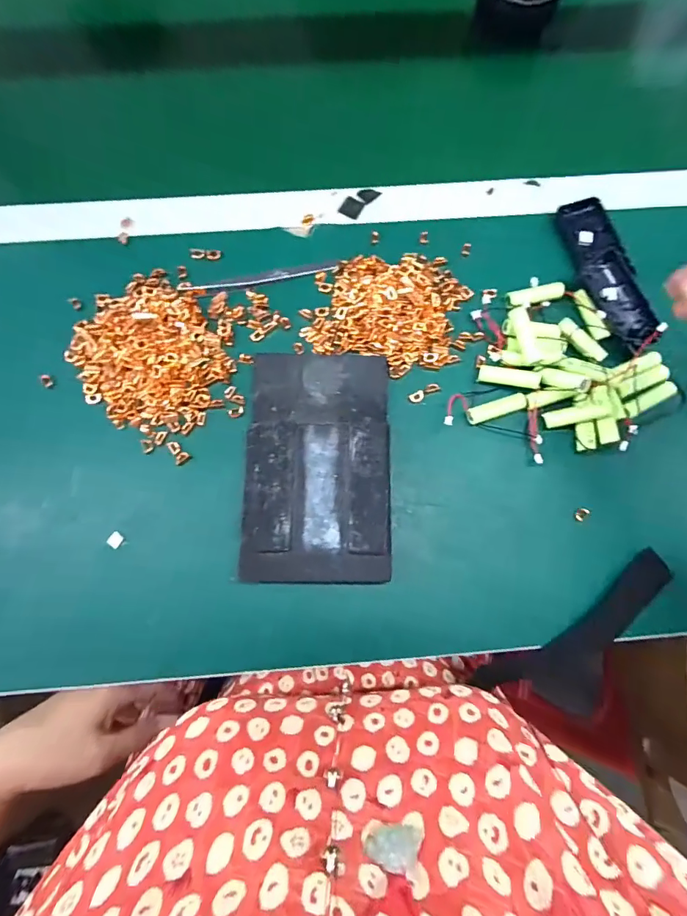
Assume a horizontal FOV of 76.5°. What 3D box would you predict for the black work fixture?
[{"bbox_3d":[-0.020,0.001,0.353,0.115,0.026,0.191,1,76,1],"label":"black work fixture"}]

